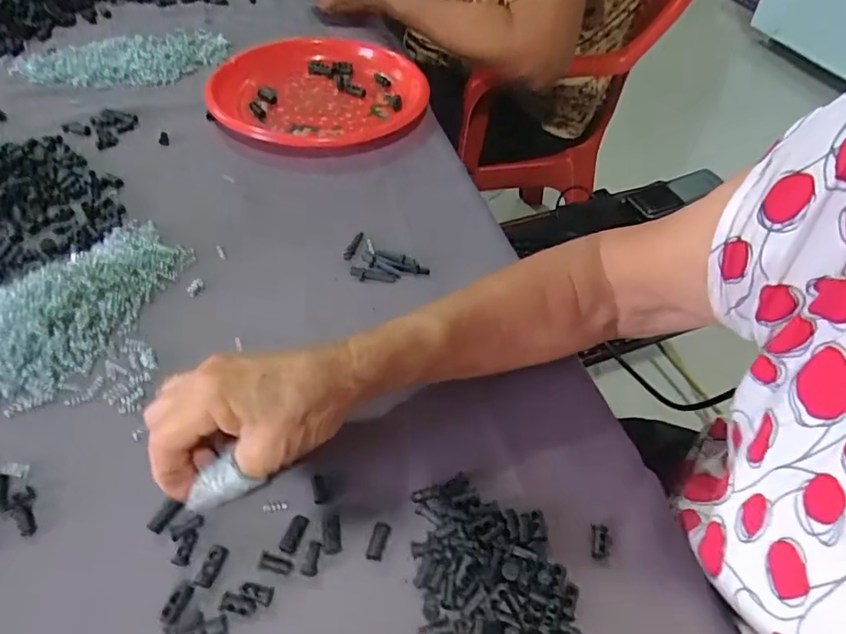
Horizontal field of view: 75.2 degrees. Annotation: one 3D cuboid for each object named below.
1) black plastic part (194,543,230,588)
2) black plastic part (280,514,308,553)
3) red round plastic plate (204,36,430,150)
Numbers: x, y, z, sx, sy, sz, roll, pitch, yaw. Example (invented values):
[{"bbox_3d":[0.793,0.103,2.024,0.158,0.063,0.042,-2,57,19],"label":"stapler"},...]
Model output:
[{"bbox_3d":[-0.107,0.125,0.278,0.010,0.004,0.020,13,47,6],"label":"black plastic part"},{"bbox_3d":[-0.069,0.116,0.294,0.009,0.004,0.020,17,48,9],"label":"black plastic part"},{"bbox_3d":[-0.112,-0.246,0.599,0.222,0.041,0.206,-5,48,-11],"label":"red round plastic plate"}]

